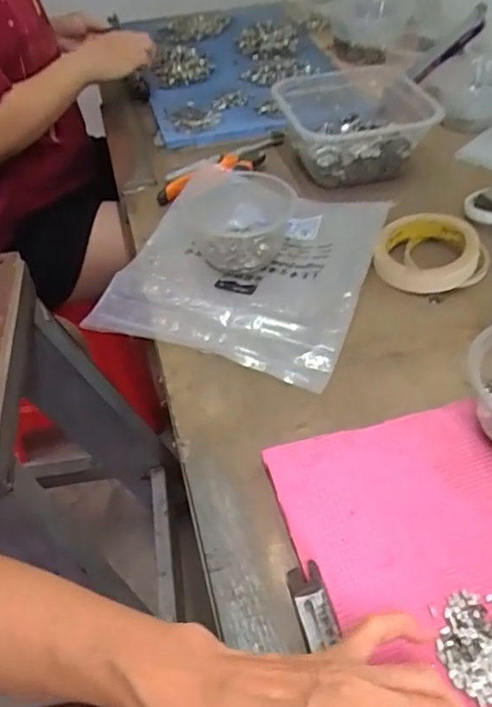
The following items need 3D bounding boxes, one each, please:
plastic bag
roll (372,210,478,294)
[{"bbox_3d":[0.002,-0.098,0.581,0.237,0.038,0.258,15,49,19],"label":"plastic bag"},{"bbox_3d":[0.178,-0.099,0.568,0.093,0.035,0.089,-3,46,3],"label":"roll"}]

